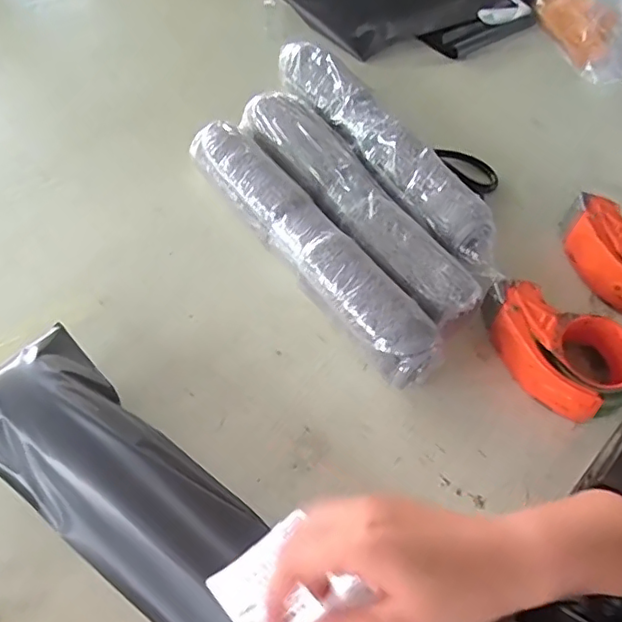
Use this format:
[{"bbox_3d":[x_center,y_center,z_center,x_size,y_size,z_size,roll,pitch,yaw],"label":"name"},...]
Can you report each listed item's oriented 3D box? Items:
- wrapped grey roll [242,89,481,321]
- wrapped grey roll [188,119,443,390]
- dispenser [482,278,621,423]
[{"bbox_3d":[0.042,-0.136,0.672,0.079,0.057,0.397,-24,61,-19],"label":"wrapped grey roll"},{"bbox_3d":[-0.010,-0.084,0.639,0.069,0.071,0.417,-29,62,-22],"label":"wrapped grey roll"},{"bbox_3d":[0.241,0.042,0.573,0.158,0.061,0.099,28,58,14],"label":"dispenser"}]

